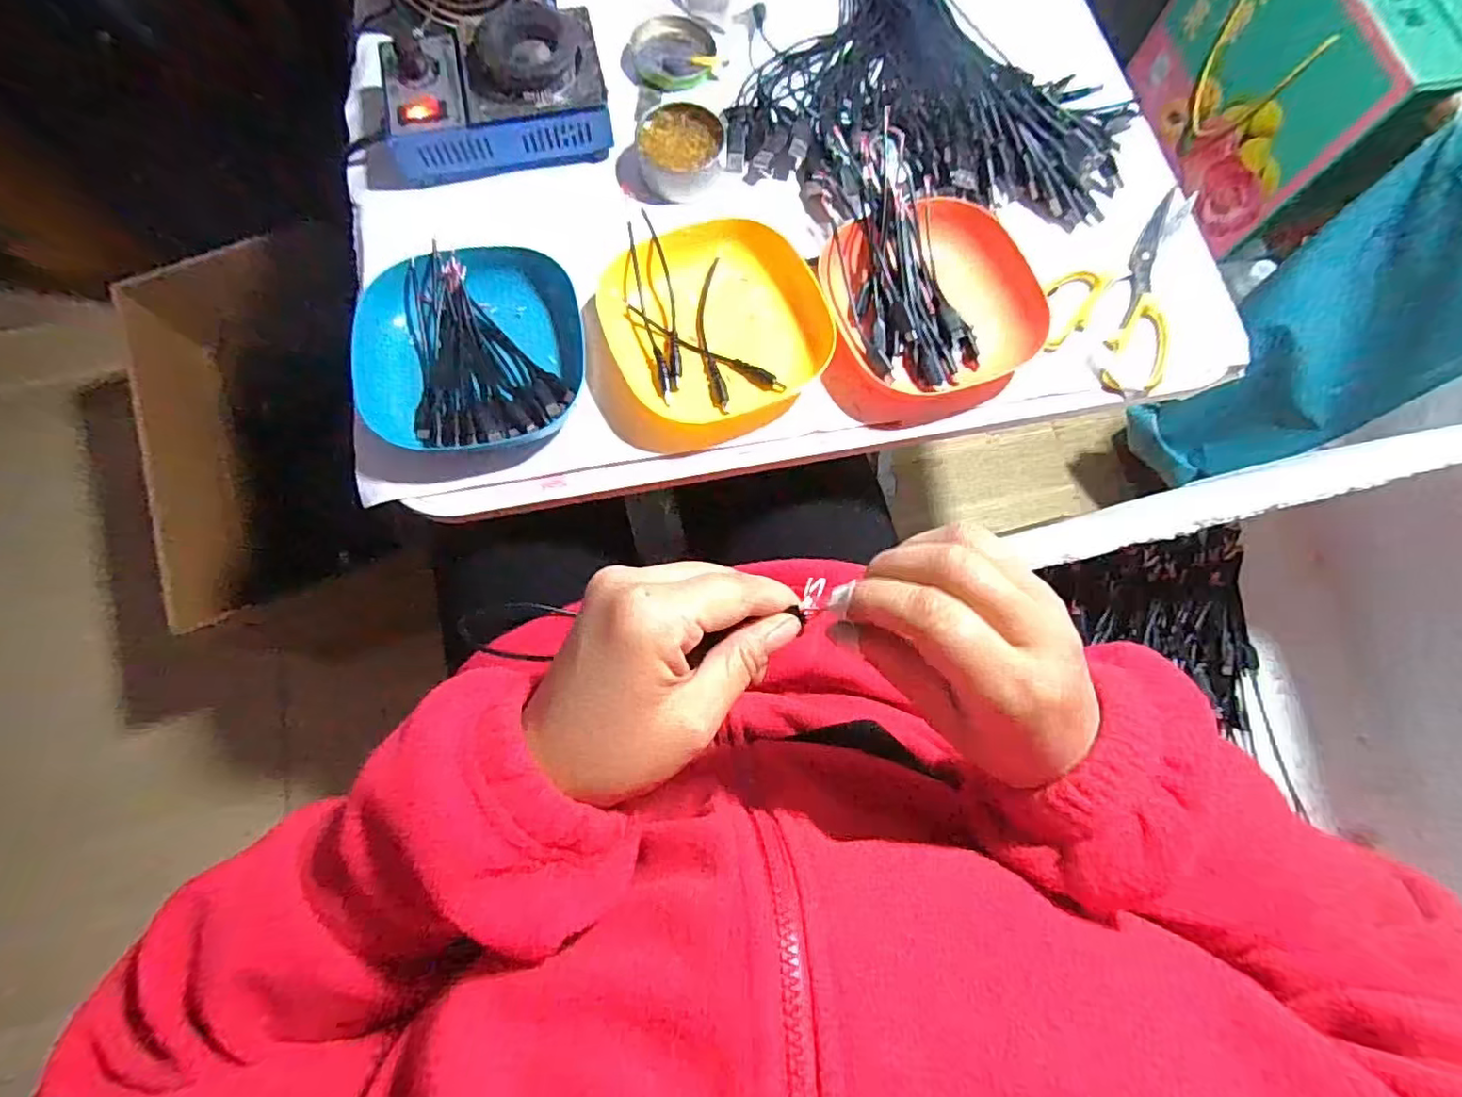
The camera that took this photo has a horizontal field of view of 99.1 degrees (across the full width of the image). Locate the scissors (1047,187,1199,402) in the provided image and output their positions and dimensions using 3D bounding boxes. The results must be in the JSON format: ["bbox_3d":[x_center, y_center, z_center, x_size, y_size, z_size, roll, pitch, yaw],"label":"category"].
[{"bbox_3d":[0.274,-0.189,0.443,0.084,0.008,0.170,18,76,3],"label":"scissors"}]

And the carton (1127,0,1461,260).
[{"bbox_3d":[0.661,-0.556,0.719,0.149,0.232,0.333,-12,77,-5],"label":"carton"}]

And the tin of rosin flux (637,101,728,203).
[{"bbox_3d":[-0.035,-0.291,0.456,0.061,0.022,0.064,0,76,-2],"label":"tin of rosin flux"}]

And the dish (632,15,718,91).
[{"bbox_3d":[-0.045,-0.391,0.490,0.063,0.011,0.063,0,76,-2],"label":"dish"}]

